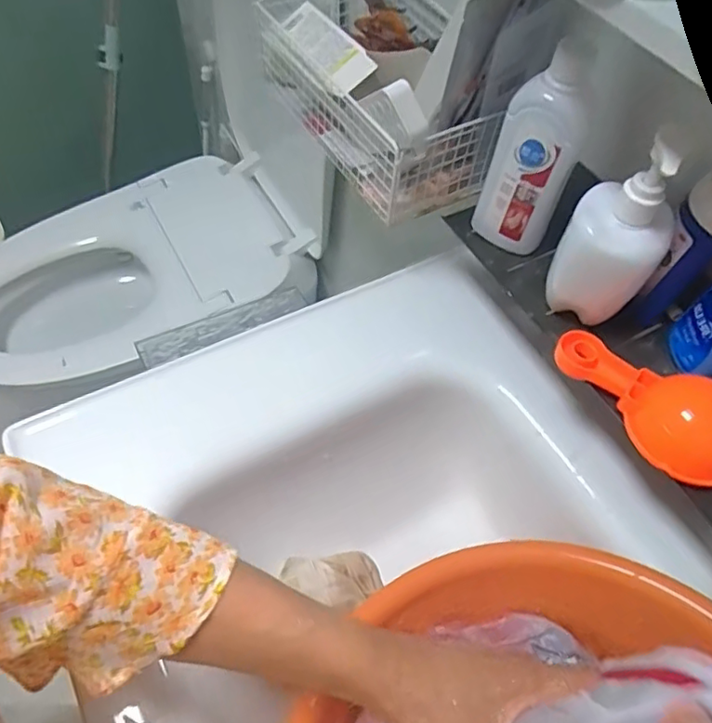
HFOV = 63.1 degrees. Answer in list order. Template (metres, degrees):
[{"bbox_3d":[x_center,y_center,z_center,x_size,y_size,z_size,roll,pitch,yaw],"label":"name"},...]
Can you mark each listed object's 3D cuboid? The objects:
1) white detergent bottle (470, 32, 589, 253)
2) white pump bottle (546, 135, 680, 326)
[{"bbox_3d":[0.134,-0.150,0.433,0.043,0.150,0.052,-30,64,-22],"label":"white detergent bottle"},{"bbox_3d":[0.180,-0.090,0.398,0.064,0.137,0.054,25,59,11],"label":"white pump bottle"}]

